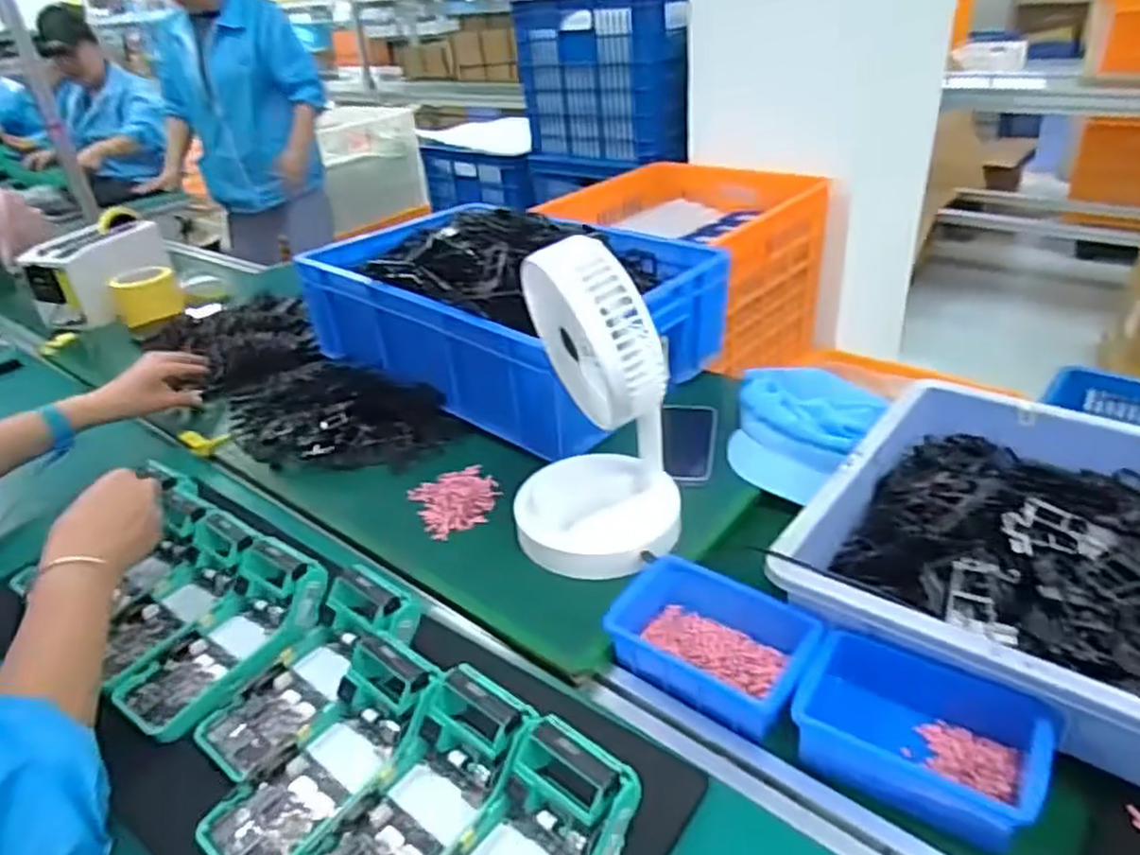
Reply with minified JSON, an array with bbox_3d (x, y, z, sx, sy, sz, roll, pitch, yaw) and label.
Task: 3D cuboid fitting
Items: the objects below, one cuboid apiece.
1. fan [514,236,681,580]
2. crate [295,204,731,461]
[{"bbox_3d":[0.016,-0.019,0.665,0.156,0.292,0.142,-7,32,-2],"label":"fan"},{"bbox_3d":[-0.079,-0.186,1.005,0.499,0.206,0.352,22,41,37],"label":"crate"}]

